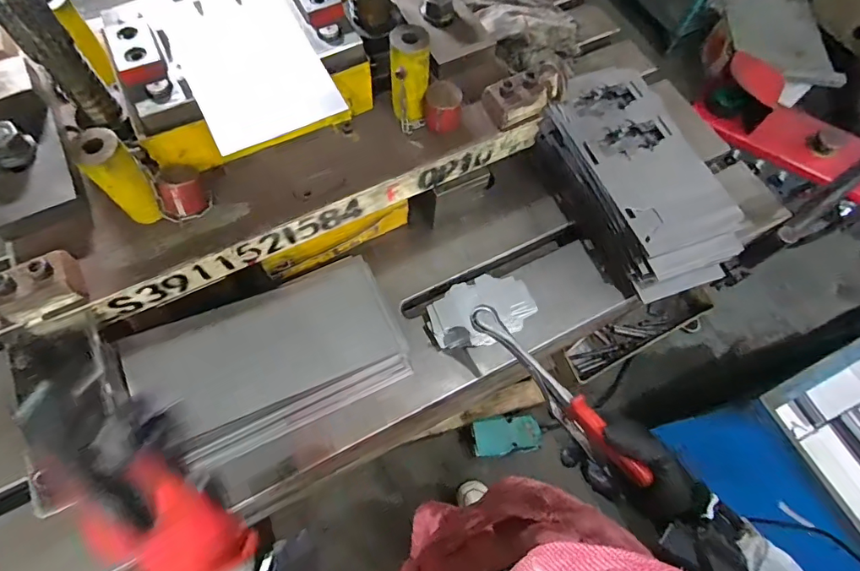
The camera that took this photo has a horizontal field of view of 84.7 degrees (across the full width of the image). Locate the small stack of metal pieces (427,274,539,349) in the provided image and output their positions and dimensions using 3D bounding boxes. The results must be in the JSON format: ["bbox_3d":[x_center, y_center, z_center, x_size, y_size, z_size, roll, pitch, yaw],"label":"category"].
[{"bbox_3d":[0.064,0.030,0.574,0.129,0.026,0.077,-19,69,-10],"label":"small stack of metal pieces"}]

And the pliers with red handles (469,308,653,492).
[{"bbox_3d":[0.117,0.101,0.458,0.023,0.043,0.213,-37,70,-16],"label":"pliers with red handles"}]

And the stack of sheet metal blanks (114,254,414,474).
[{"bbox_3d":[-0.160,0.078,0.506,0.259,0.030,0.151,-22,88,-21],"label":"stack of sheet metal blanks"}]

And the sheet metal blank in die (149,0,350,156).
[{"bbox_3d":[-0.179,-0.230,0.459,0.124,0.009,0.208,-24,72,-11],"label":"sheet metal blank in die"}]

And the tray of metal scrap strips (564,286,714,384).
[{"bbox_3d":[0.374,0.086,0.858,0.306,0.072,0.079,-22,69,-11],"label":"tray of metal scrap strips"}]

